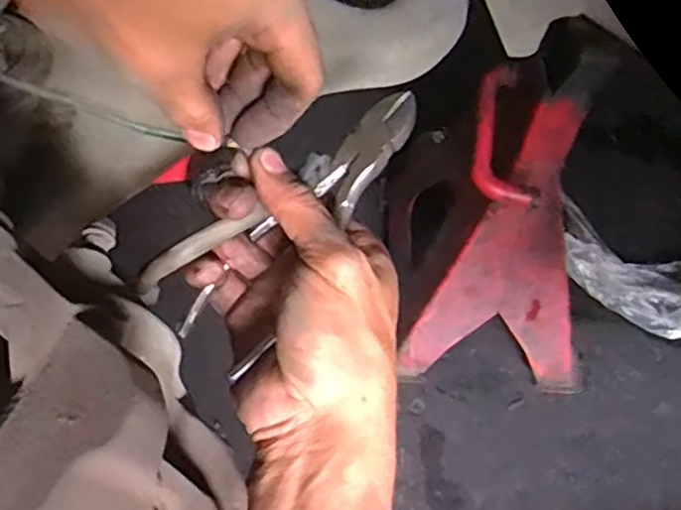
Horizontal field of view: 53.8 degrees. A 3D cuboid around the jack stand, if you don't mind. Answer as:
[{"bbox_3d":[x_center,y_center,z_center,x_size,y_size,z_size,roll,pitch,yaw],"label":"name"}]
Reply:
[{"bbox_3d":[0.155,-0.047,0.633,0.198,0.279,0.243,6,57,1],"label":"jack stand"}]

